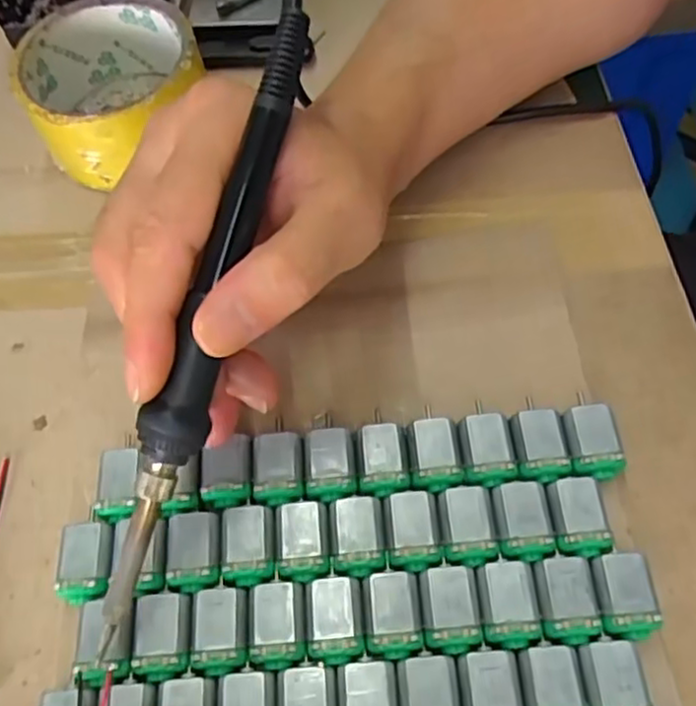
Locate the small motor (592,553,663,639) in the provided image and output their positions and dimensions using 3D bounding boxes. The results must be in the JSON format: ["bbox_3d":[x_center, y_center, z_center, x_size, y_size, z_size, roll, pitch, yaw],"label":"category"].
[{"bbox_3d":[0.092,0.082,0.234,0.017,0.016,0.026,-3,61,2],"label":"small motor"}]

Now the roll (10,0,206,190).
[{"bbox_3d":[-0.112,-0.127,0.339,0.081,0.048,0.086,-2,61,3],"label":"roll"}]

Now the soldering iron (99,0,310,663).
[{"bbox_3d":[-0.043,-0.012,0.218,0.016,0.020,0.212,16,88,12],"label":"soldering iron"}]

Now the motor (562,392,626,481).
[{"bbox_3d":[0.090,0.033,0.259,0.017,0.015,0.029,-2,61,3],"label":"motor"}]

